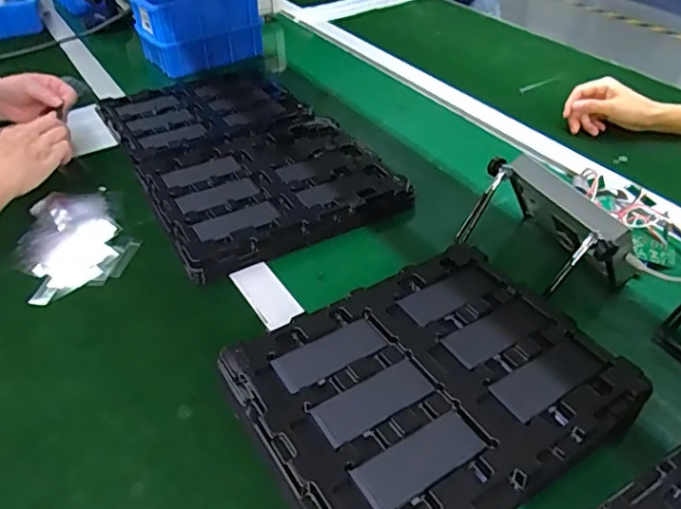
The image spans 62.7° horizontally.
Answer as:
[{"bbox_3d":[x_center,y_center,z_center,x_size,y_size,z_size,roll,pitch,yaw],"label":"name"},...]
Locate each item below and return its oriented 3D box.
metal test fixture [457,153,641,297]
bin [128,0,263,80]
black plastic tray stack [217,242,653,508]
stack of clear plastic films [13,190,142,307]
[{"bbox_3d":[0.209,-0.029,0.576,0.109,0.090,0.171,-22,46,-23],"label":"metal test fixture"},{"bbox_3d":[-0.262,-0.428,1.024,0.211,0.114,0.149,-23,46,-24],"label":"bin"},{"bbox_3d":[0.069,0.109,0.457,0.273,0.040,0.219,-22,45,-23],"label":"black plastic tray stack"},{"bbox_3d":[-0.316,-0.024,0.651,0.115,0.014,0.202,-23,46,-24],"label":"stack of clear plastic films"}]

